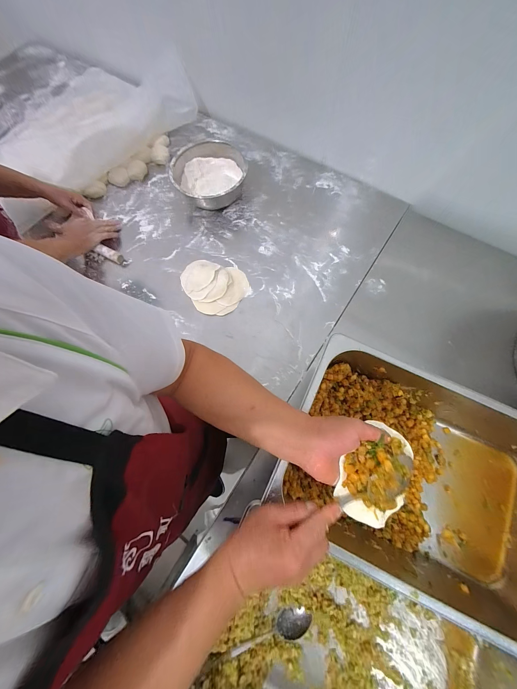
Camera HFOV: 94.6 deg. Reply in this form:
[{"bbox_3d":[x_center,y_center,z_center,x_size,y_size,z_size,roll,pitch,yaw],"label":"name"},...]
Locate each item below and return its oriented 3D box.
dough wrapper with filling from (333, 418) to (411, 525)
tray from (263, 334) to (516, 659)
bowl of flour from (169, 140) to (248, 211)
[{"bbox_3d":[0.155,0.165,0.306,0.086,0.037,0.122,19,74,6],"label":"dough wrapper with filling"},{"bbox_3d":[0.306,0.246,0.447,0.510,0.163,0.319,26,74,8],"label":"tray"},{"bbox_3d":[-0.150,-0.523,0.739,0.223,0.082,0.237,-2,72,0],"label":"bowl of flour"}]

